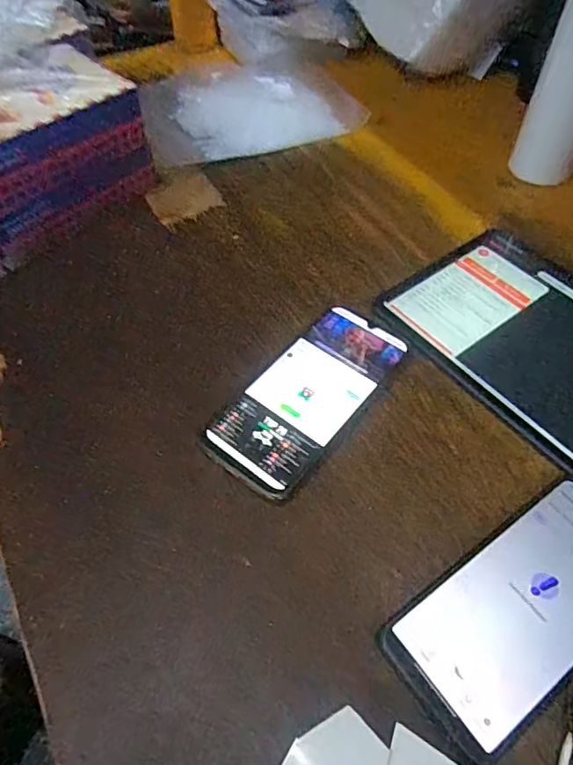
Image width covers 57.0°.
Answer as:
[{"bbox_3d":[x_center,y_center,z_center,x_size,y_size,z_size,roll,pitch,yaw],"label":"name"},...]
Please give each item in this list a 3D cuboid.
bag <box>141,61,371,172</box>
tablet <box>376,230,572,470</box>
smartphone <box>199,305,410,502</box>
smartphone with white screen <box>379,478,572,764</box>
[{"bbox_3d":[-0.047,-0.325,0.617,0.245,0.030,0.162,-19,56,-13],"label":"bag"},{"bbox_3d":[0.213,-0.030,0.416,0.164,0.006,0.250,-33,60,-22],"label":"tablet"},{"bbox_3d":[0.018,0.006,0.388,0.077,0.006,0.166,32,60,21],"label":"smartphone"},{"bbox_3d":[0.140,0.126,0.302,0.169,0.007,0.077,-30,59,-20],"label":"smartphone with white screen"}]

